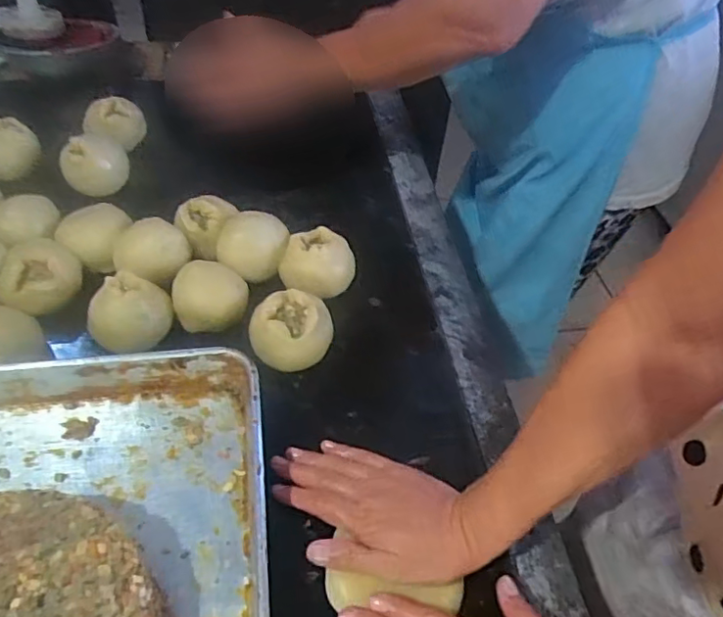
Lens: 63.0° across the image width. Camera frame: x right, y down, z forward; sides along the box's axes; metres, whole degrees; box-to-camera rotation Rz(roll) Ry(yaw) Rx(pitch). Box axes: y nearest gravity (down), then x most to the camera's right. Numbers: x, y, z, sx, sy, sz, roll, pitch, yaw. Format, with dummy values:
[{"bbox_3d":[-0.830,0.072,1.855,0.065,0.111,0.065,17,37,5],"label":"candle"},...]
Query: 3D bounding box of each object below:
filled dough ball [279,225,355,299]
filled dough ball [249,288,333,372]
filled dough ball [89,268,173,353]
[{"bbox_3d":[-0.047,-0.047,0.629,0.079,0.055,0.069,2,47,-4],"label":"filled dough ball"},{"bbox_3d":[-0.066,0.023,0.565,0.077,0.054,0.071,-1,47,-7],"label":"filled dough ball"},{"bbox_3d":[-0.219,0.002,0.560,0.066,0.047,0.074,32,52,22],"label":"filled dough ball"}]

